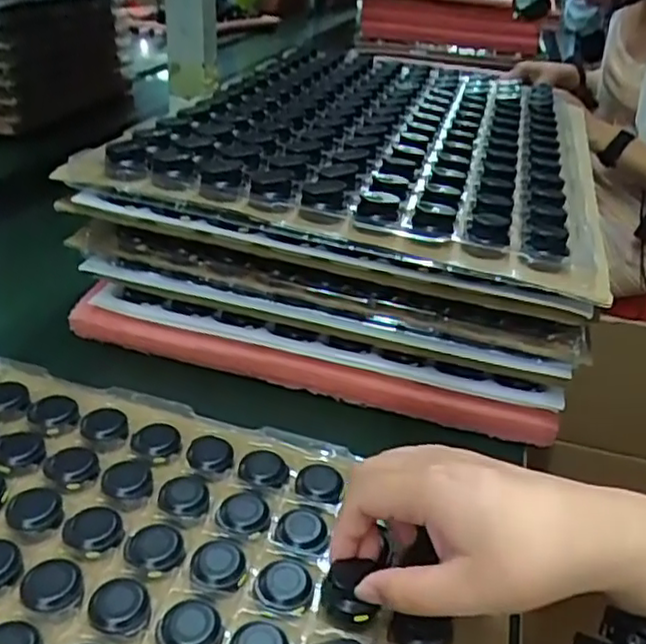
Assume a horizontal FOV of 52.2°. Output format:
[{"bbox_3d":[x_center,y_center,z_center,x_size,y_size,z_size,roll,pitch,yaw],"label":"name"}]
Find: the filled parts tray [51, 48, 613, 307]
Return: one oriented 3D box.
[{"bbox_3d":[0.056,-0.184,0.617,0.374,0.031,0.489,11,32,12],"label":"filled parts tray"}]

